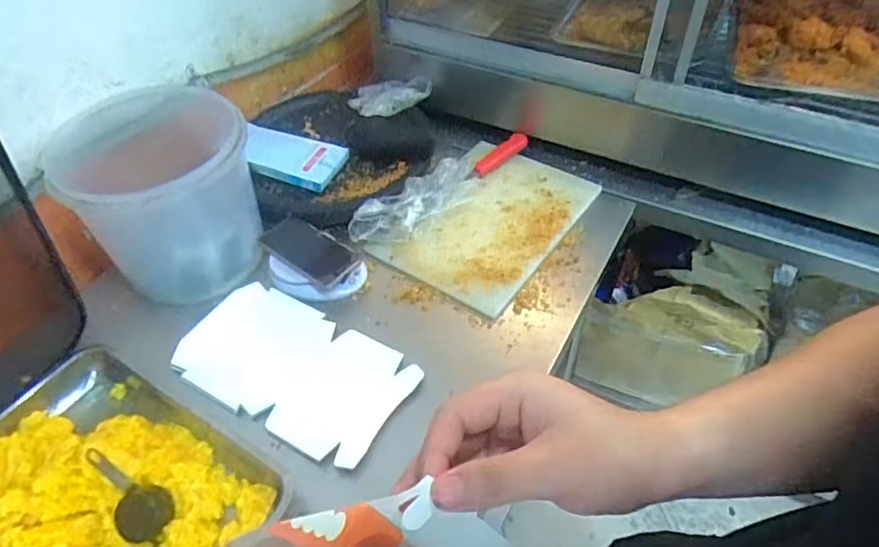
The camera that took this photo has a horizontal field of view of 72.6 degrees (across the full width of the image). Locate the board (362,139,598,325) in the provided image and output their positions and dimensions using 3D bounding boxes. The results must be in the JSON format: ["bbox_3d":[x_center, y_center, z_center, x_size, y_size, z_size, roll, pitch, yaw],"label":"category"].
[{"bbox_3d":[0.087,-0.106,0.986,0.240,0.025,0.346,30,55,19],"label":"board"}]

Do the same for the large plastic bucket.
[{"bbox_3d":[-0.404,-0.122,0.893,0.234,0.206,0.238,-1,47,1],"label":"large plastic bucket"}]

